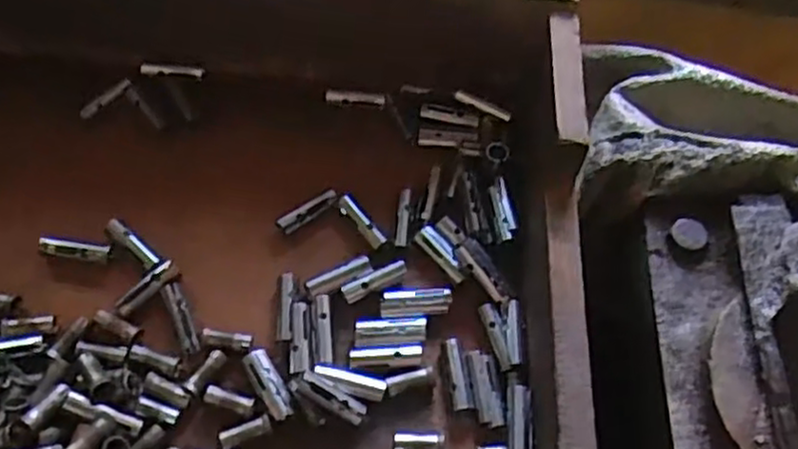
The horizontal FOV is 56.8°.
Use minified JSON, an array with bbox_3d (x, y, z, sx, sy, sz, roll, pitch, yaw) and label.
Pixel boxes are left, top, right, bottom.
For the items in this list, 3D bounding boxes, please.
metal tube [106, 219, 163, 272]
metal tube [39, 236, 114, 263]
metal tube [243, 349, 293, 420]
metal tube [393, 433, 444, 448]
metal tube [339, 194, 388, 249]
[{"bbox_3d":[-0.142,0.011,0.395,0.039,0.008,0.010,40,66,14],"label":"metal tube"},{"bbox_3d":[-0.173,0.013,0.396,0.038,0.006,0.010,9,55,-4],"label":"metal tube"},{"bbox_3d":[-0.064,0.079,0.364,0.012,0.009,0.037,-28,57,-14],"label":"metal tube"},{"bbox_3d":[0.010,0.108,0.362,0.024,0.009,0.009,-2,54,4],"label":"metal tube"},{"bbox_3d":[-0.021,-0.001,0.412,0.009,0.011,0.036,-33,58,-18],"label":"metal tube"}]

